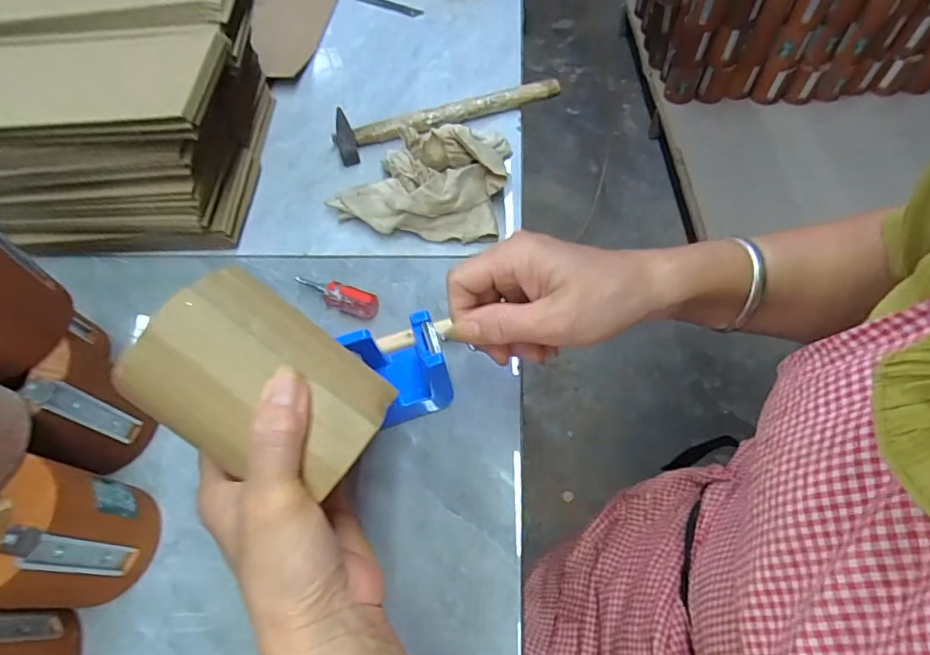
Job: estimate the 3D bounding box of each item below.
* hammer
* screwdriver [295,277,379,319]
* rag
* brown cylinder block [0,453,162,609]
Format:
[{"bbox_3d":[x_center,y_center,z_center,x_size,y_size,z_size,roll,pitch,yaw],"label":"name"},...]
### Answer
[{"bbox_3d":[-0.020,-0.234,0.542,0.244,0.028,0.060,-18,61,-7],"label":"hammer"},{"bbox_3d":[-0.112,-0.030,0.438,0.078,0.023,0.021,19,63,13],"label":"screwdriver"},{"bbox_3d":[-0.042,-0.136,0.470,0.158,0.060,0.094,5,61,6],"label":"rag"},{"bbox_3d":[-0.254,0.131,0.312,0.075,0.098,0.077,0,60,3],"label":"brown cylinder block"}]

